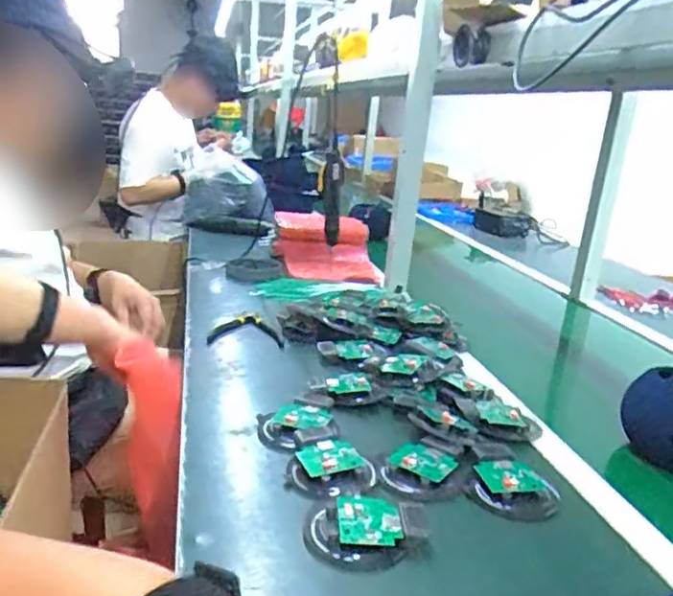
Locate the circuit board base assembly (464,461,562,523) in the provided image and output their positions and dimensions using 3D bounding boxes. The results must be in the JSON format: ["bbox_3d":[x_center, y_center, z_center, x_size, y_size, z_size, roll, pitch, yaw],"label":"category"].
[{"bbox_3d":[0.176,0.194,0.644,0.088,0.022,0.080,1,18,-17],"label":"circuit board base assembly"}]

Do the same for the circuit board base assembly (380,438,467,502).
[{"bbox_3d":[0.091,0.178,0.666,0.084,0.025,0.086,7,17,4],"label":"circuit board base assembly"}]

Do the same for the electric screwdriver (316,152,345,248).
[{"bbox_3d":[-0.011,-0.197,1.308,0.045,0.238,0.045,10,42,11],"label":"electric screwdriver"}]

